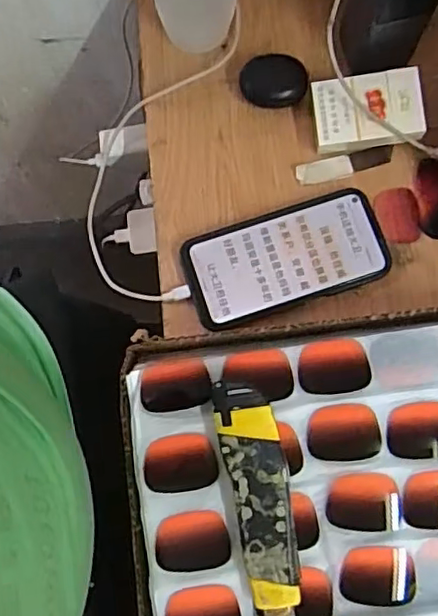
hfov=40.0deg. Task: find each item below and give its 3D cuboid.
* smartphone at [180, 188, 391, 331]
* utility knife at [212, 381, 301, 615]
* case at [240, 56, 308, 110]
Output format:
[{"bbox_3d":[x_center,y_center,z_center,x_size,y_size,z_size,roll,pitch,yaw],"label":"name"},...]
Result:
[{"bbox_3d":[0.057,-0.041,0.502,0.165,0.014,0.080,-18,78,-3],"label":"smartphone"},{"bbox_3d":[0.028,0.125,0.387,0.037,0.021,0.154,-13,78,-1],"label":"utility knife"},{"bbox_3d":[0.048,-0.200,0.533,0.058,0.017,0.043,8,79,3],"label":"case"}]

